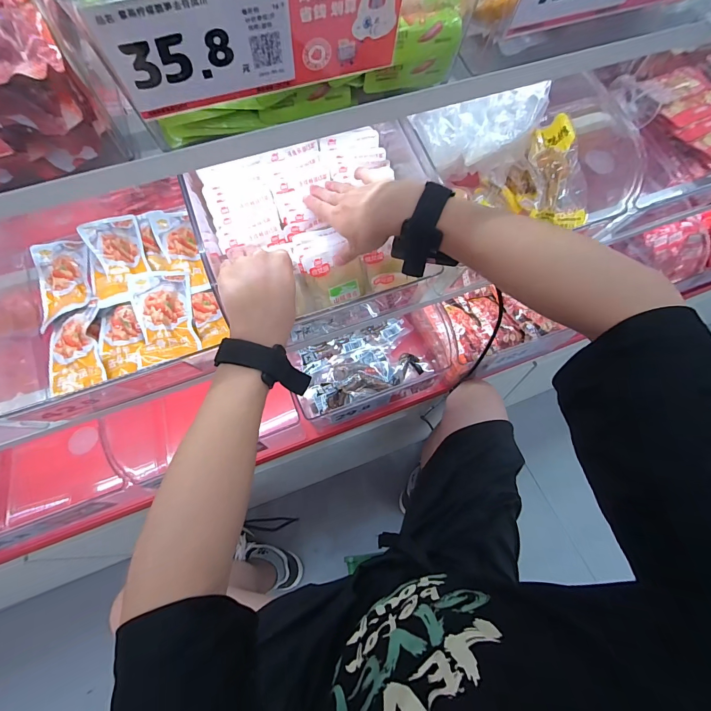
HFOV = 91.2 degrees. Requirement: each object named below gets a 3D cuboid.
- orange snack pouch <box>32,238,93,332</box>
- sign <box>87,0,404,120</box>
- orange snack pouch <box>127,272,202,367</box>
[{"bbox_3d":[-0.386,-0.098,0.459,0.067,0.024,0.130,-21,64,-9],"label":"orange snack pouch"},{"bbox_3d":[-0.051,-0.183,0.205,0.165,0.058,0.004,-19,79,-8],"label":"sign"},{"bbox_3d":[-0.238,-0.055,0.431,0.065,0.024,0.126,-17,63,-7],"label":"orange snack pouch"}]

